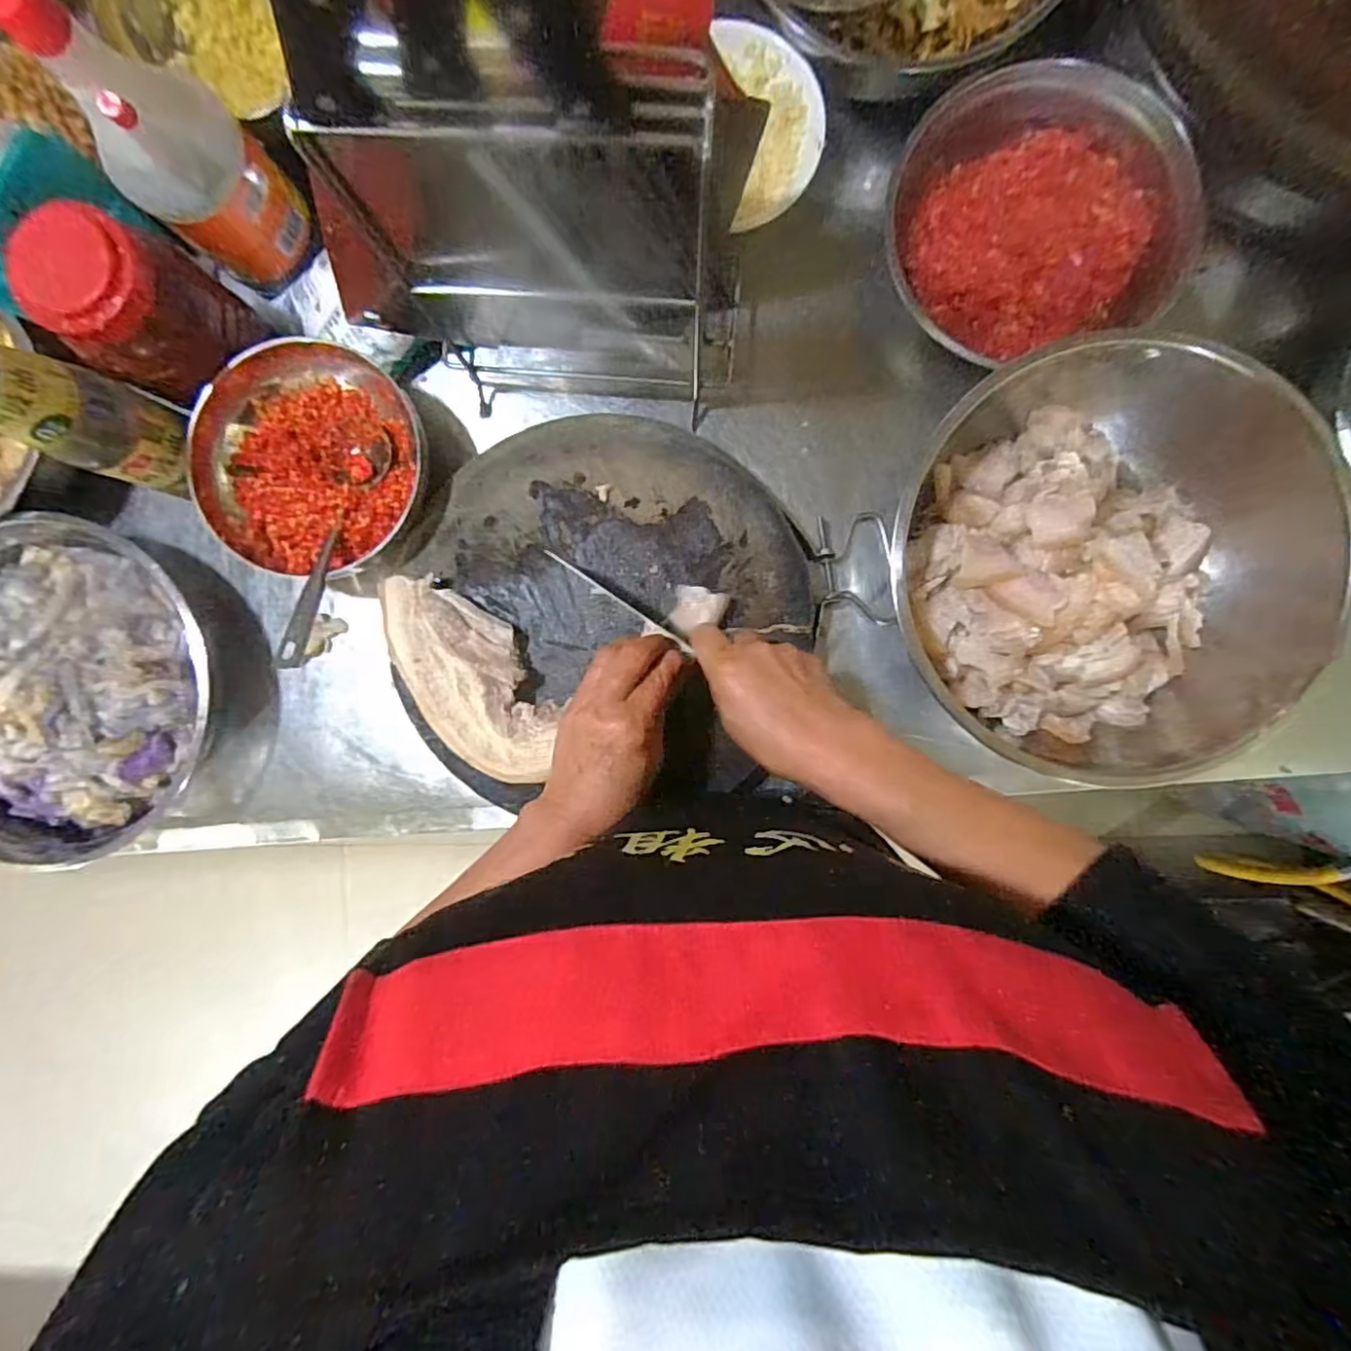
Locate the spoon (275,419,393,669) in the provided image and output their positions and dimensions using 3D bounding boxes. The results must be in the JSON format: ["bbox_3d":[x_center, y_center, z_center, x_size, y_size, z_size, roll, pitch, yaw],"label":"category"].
[{"bbox_3d":[-0.251,-0.103,0.494,0.052,0.021,0.205,0,67,2],"label":"spoon"}]

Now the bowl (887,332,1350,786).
[{"bbox_3d":[0.297,-0.089,0.472,0.284,0.096,0.289,0,93,2],"label":"bowl"}]

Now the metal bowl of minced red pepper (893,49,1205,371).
[{"bbox_3d":[0.255,-0.343,0.489,0.201,0.058,0.200,0,93,2],"label":"metal bowl of minced red pepper"}]

